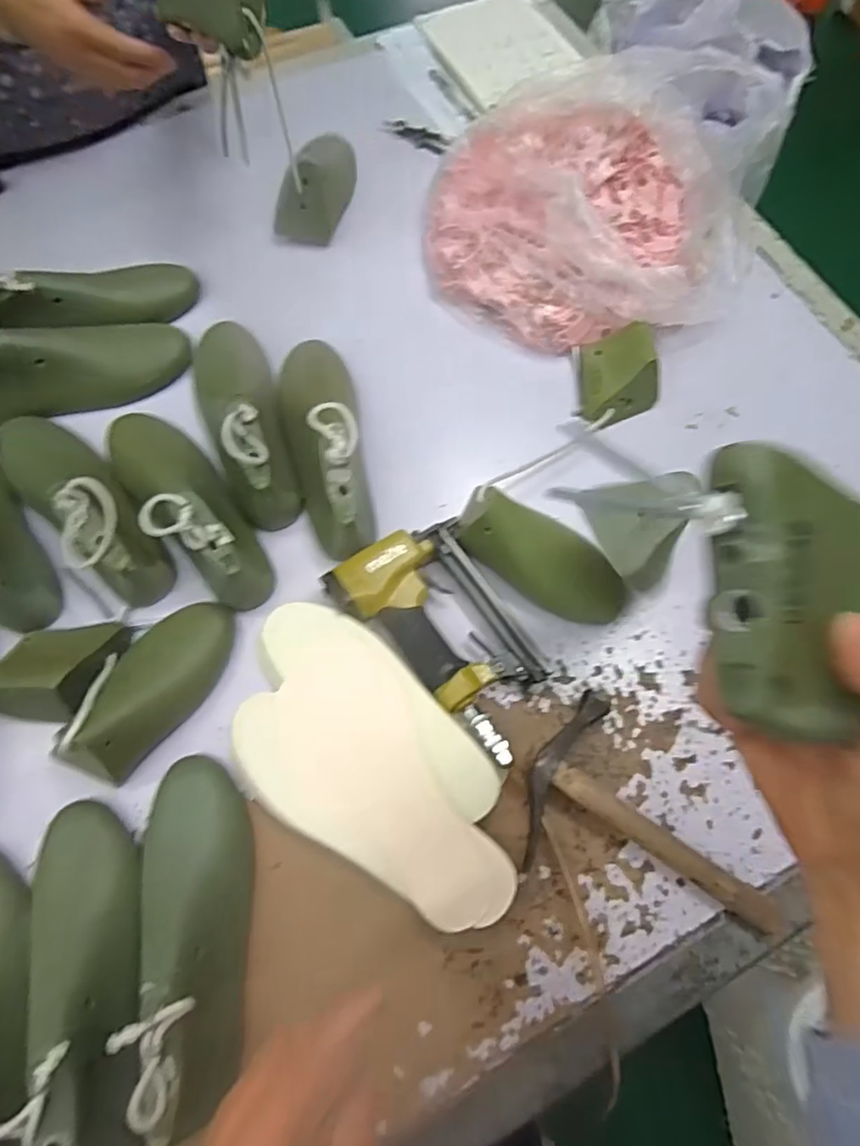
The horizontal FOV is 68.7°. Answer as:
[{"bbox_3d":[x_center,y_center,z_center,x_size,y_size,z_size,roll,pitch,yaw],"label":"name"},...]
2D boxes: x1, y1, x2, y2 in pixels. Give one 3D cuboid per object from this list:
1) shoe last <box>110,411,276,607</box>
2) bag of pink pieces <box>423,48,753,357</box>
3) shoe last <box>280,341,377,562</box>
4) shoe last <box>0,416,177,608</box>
[{"bbox_3d":[-0.241,-0.074,0.594,0.088,0.069,0.243,-31,74,-13],"label":"shoe last"},{"bbox_3d":[0.188,-0.426,0.725,0.377,0.114,0.346,7,69,2],"label":"bag of pink pieces"},{"bbox_3d":[-0.108,-0.137,0.623,0.079,0.085,0.251,-9,70,-6],"label":"shoe last"},{"bbox_3d":[-0.343,-0.078,0.600,0.080,0.092,0.246,-42,77,-16],"label":"shoe last"}]

